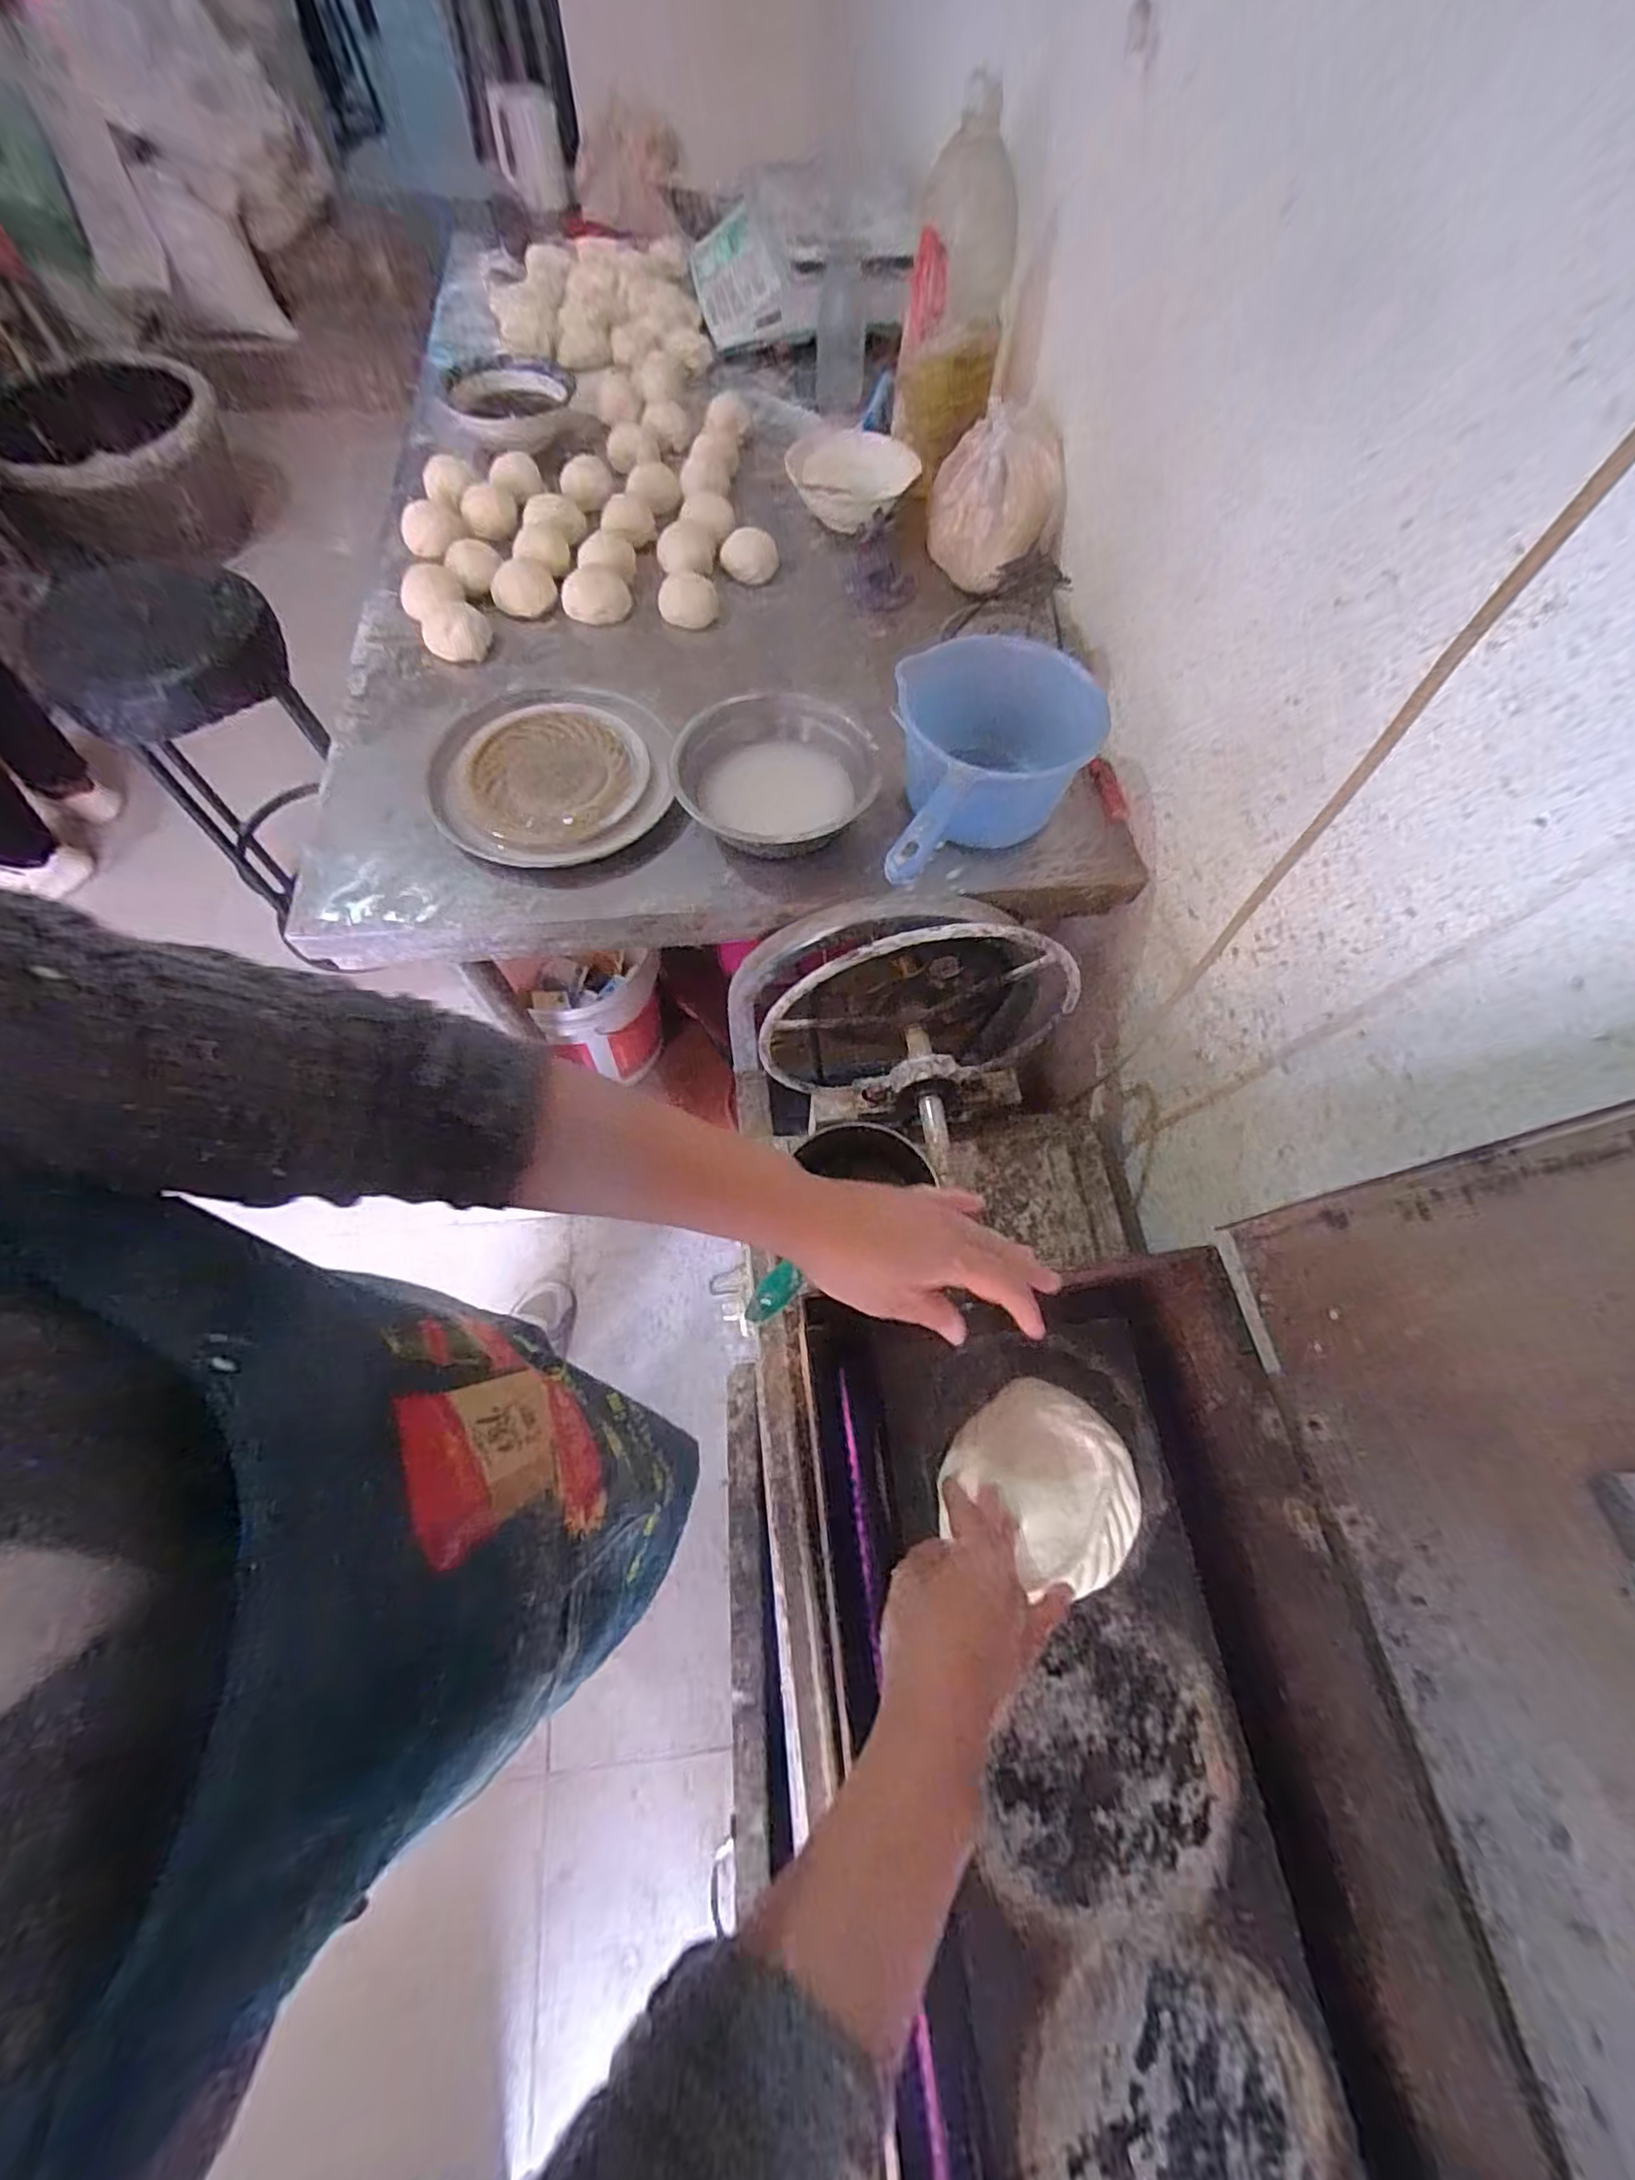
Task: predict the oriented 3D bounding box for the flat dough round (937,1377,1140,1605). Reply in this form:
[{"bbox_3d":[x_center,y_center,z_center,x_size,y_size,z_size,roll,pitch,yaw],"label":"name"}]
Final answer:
[{"bbox_3d":[0.144,0.247,0.450,0.119,0.012,0.106,20,66,7],"label":"flat dough round"}]

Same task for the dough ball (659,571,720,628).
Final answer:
[{"bbox_3d":[-0.148,-0.562,0.810,0.065,0.035,0.054,-7,66,-6],"label":"dough ball"}]

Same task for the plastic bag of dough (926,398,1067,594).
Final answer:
[{"bbox_3d":[0.196,-0.655,0.785,0.143,0.124,0.090,34,69,12],"label":"plastic bag of dough"}]

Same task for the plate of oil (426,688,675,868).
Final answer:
[{"bbox_3d":[-0.257,-0.308,0.679,0.224,0.041,0.217,1,66,-2],"label":"plate of oil"}]

